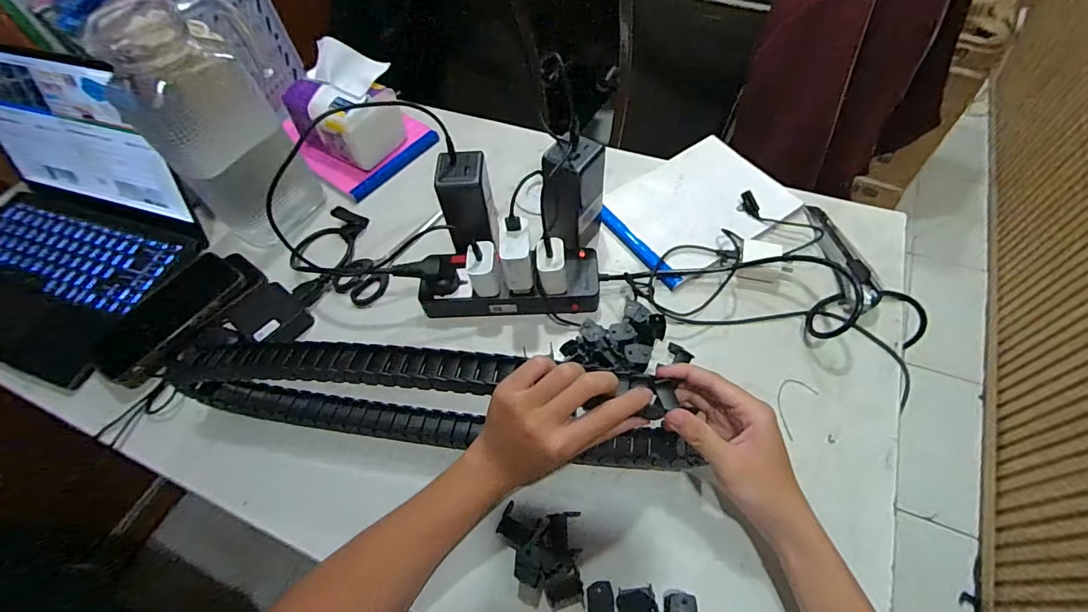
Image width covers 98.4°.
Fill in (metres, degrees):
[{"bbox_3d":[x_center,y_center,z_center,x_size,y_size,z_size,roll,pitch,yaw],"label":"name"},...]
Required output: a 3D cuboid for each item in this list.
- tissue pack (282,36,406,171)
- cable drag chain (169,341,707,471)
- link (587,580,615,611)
[{"bbox_3d":[-0.279,-0.283,0.654,0.138,0.110,0.112,31,64,22],"label":"tissue pack"},{"bbox_3d":[-0.114,0.081,0.431,0.503,0.118,0.052,4,57,10],"label":"cable drag chain"},{"bbox_3d":[0.044,0.228,0.362,0.021,0.014,0.027,0,57,4],"label":"link"}]

